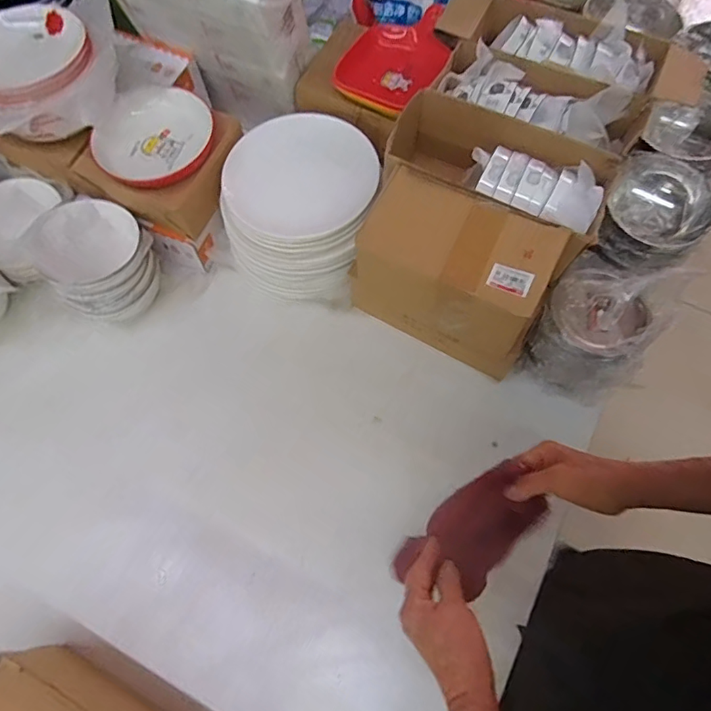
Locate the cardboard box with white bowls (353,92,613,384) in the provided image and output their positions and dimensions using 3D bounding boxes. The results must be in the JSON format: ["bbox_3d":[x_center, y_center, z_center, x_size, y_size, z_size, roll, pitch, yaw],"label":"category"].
[{"bbox_3d":[0.152,-0.154,0.722,0.290,0.242,0.274,25,70,10],"label":"cardboard box with white bowls"}]

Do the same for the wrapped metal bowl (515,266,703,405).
[{"bbox_3d":[0.329,-0.036,0.697,0.140,0.153,0.151,0,68,1],"label":"wrapped metal bowl"}]

